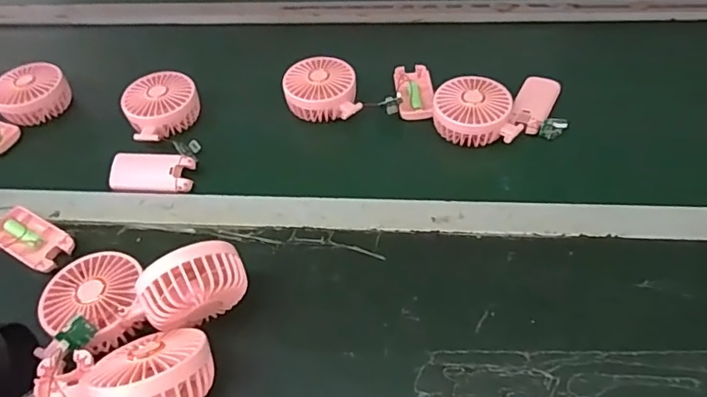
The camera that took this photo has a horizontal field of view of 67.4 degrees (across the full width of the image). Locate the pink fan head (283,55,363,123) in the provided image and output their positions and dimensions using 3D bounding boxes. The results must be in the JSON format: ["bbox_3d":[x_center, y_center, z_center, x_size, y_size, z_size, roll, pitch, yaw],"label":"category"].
[{"bbox_3d":[-0.040,-0.134,0.655,0.086,0.040,0.085,-11,50,-5],"label":"pink fan head"}]

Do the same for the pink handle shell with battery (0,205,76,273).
[{"bbox_3d":[-0.336,0.043,0.552,0.092,0.025,0.048,23,55,22],"label":"pink handle shell with battery"}]

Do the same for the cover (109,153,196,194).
[{"bbox_3d":[-0.229,-0.029,0.602,0.093,0.014,0.044,0,85,9],"label":"cover"}]

